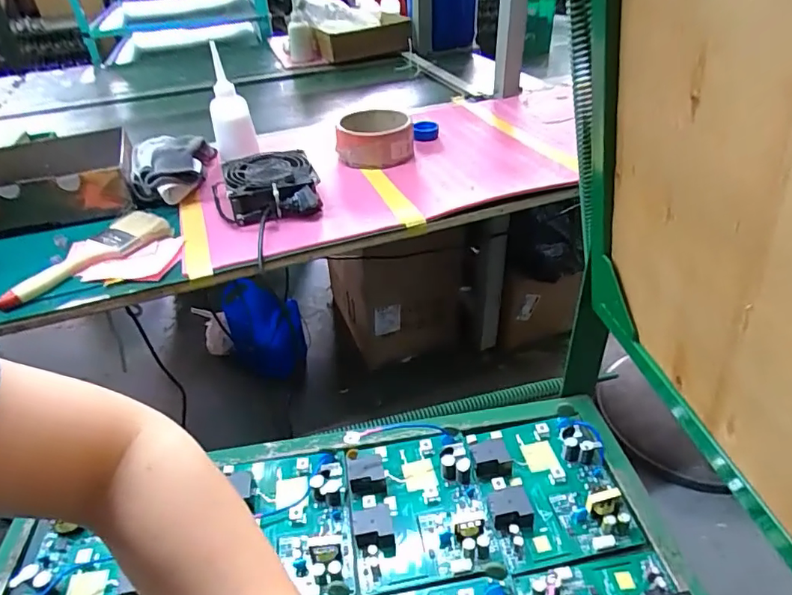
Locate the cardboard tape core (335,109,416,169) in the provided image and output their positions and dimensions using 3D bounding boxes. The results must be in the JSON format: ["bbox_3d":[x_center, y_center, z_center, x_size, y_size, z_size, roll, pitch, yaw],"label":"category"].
[{"bbox_3d":[-0.035,-0.261,0.829,0.119,0.062,0.119,-6,37,1],"label":"cardboard tape core"}]

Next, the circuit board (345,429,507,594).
[{"bbox_3d":[0.017,0.177,0.442,0.111,0.026,0.134,-8,37,-2],"label":"circuit board"}]

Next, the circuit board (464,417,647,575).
[{"bbox_3d":[0.135,0.161,0.450,0.119,0.020,0.130,-9,37,-4],"label":"circuit board"}]

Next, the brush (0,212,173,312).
[{"bbox_3d":[-0.374,-0.046,0.614,0.075,0.030,0.193,22,44,31],"label":"brush"}]

